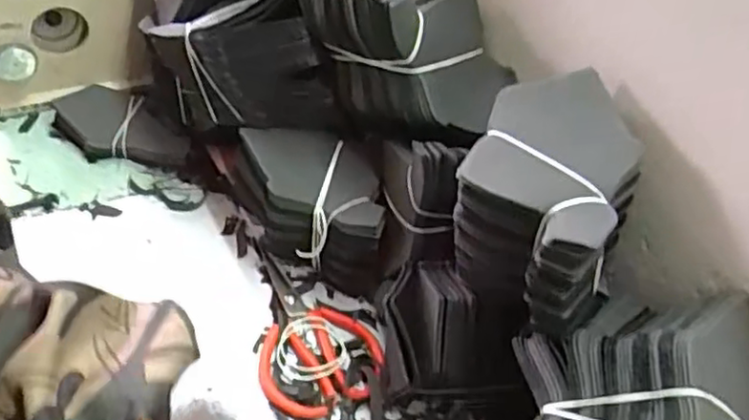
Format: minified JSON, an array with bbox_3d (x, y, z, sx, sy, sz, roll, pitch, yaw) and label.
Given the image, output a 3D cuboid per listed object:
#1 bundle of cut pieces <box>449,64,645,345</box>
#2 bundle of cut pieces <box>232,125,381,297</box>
[{"bbox_3d":[0.117,-0.004,0.476,0.111,0.117,0.155,20,50,12],"label":"bundle of cut pieces"},{"bbox_3d":[-0.065,0.001,0.637,0.133,0.110,0.116,2,48,-4],"label":"bundle of cut pieces"}]

